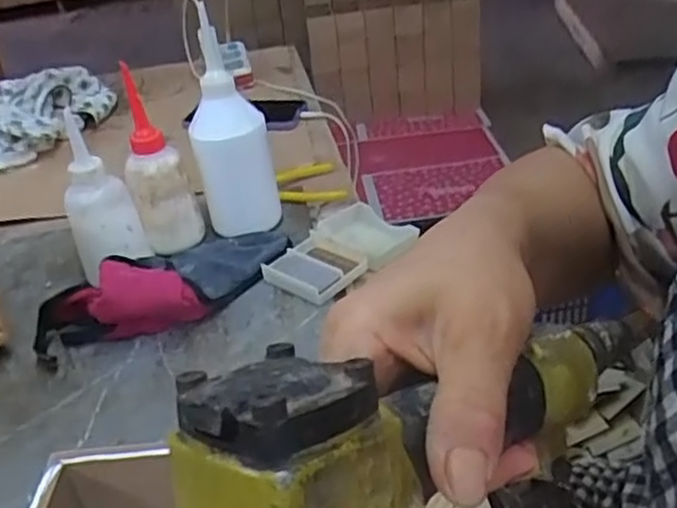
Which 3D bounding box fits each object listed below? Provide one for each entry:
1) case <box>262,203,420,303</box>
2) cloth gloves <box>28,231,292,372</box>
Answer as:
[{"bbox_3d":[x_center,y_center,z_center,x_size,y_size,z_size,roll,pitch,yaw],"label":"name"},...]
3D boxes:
[{"bbox_3d":[0.004,-0.004,0.642,0.087,0.020,0.144,18,40,32],"label":"case"},{"bbox_3d":[-0.145,0.022,0.599,0.227,0.055,0.092,-27,38,-28],"label":"cloth gloves"}]

